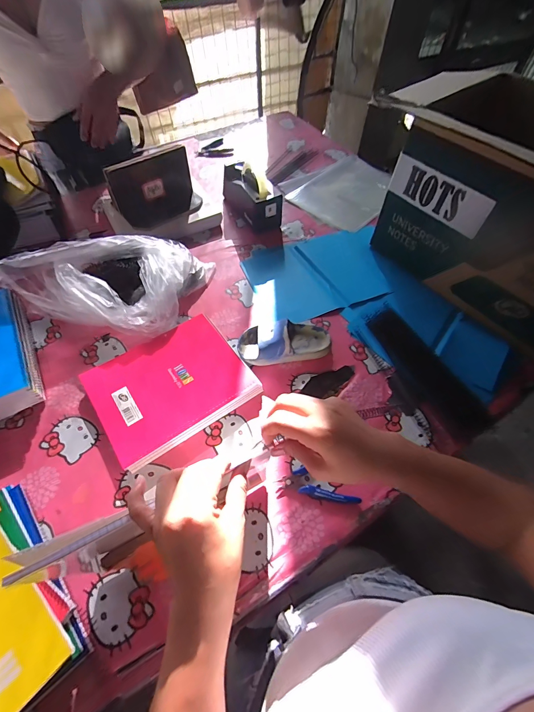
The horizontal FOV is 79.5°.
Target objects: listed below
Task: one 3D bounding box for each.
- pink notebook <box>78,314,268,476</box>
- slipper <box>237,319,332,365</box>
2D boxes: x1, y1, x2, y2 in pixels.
[{"bbox_3d":[-0.170,0.047,0.575,0.251,0.033,0.207,-30,62,-18],"label":"pink notebook"},{"bbox_3d":[0.032,-0.031,0.612,0.182,0.061,0.093,-7,58,-4],"label":"slipper"}]

